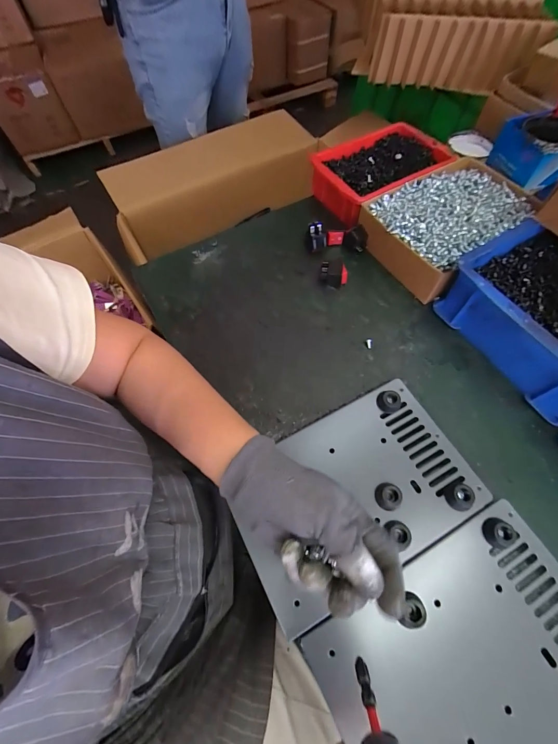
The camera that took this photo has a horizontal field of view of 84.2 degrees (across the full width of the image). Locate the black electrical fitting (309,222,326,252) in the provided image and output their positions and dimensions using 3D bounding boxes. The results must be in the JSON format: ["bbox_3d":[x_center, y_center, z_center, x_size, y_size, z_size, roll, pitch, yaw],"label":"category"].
[{"bbox_3d":[0.058,-0.200,0.460,0.022,0.033,0.029,-14,64,-5],"label":"black electrical fitting"}]

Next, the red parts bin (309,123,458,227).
[{"bbox_3d":[0.158,-0.323,0.502,0.213,0.056,0.145,-30,67,-12],"label":"red parts bin"}]

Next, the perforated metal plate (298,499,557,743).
[{"bbox_3d":[0.153,0.231,0.249,0.226,0.026,0.147,-27,66,-11],"label":"perforated metal plate"}]

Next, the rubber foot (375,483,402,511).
[{"bbox_3d":[0.104,0.119,0.297,0.022,0.015,0.023,-1,64,2],"label":"rubber foot"}]

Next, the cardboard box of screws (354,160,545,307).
[{"bbox_3d":[0.236,-0.212,0.447,0.235,0.060,0.161,-33,67,-13],"label":"cardboard box of screws"}]

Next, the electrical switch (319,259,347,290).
[{"bbox_3d":[0.077,-0.139,0.436,0.036,0.029,0.033,7,64,5],"label":"electrical switch"}]

